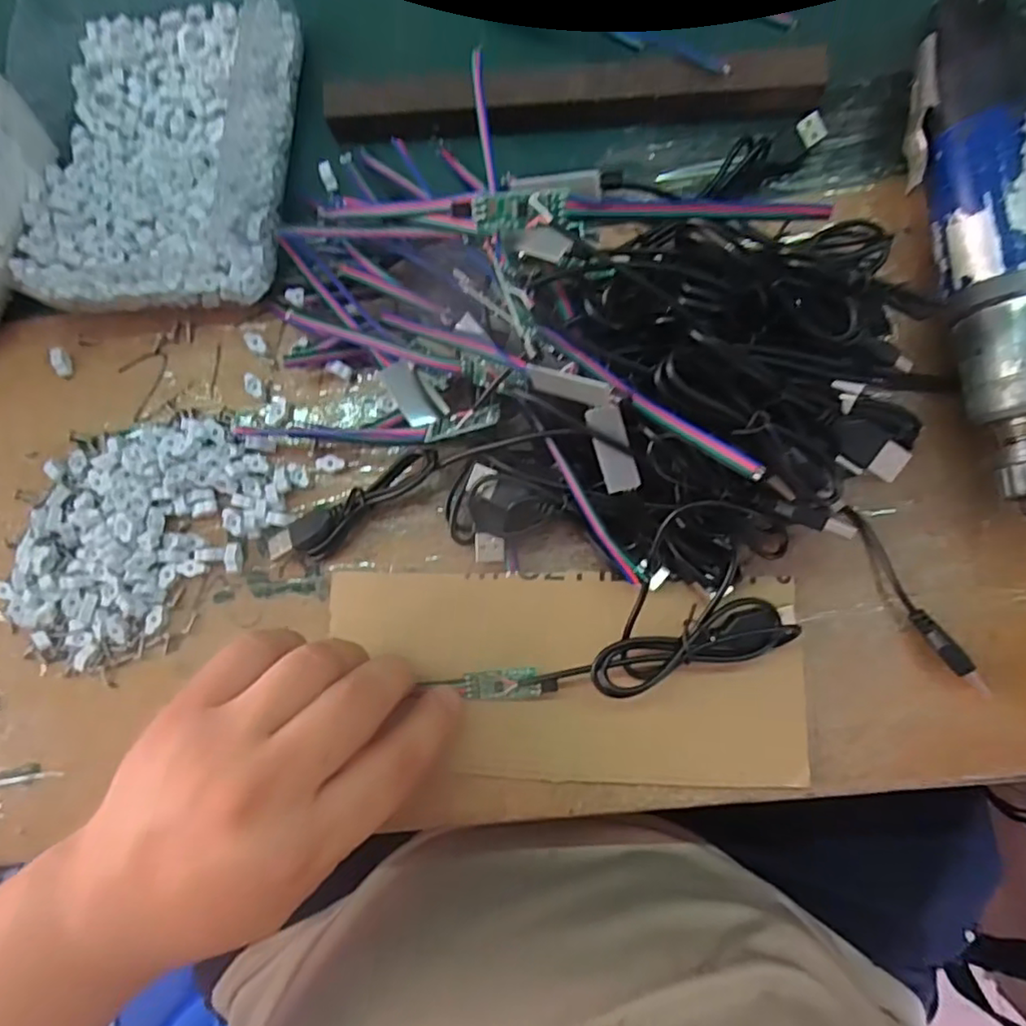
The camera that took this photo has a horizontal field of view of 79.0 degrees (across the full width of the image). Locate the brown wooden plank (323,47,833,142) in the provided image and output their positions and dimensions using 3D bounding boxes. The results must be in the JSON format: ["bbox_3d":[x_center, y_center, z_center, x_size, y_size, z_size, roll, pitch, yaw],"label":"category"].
[{"bbox_3d":[0.027,-0.204,0.301,0.236,0.010,0.034,1,81,6],"label":"brown wooden plank"}]

